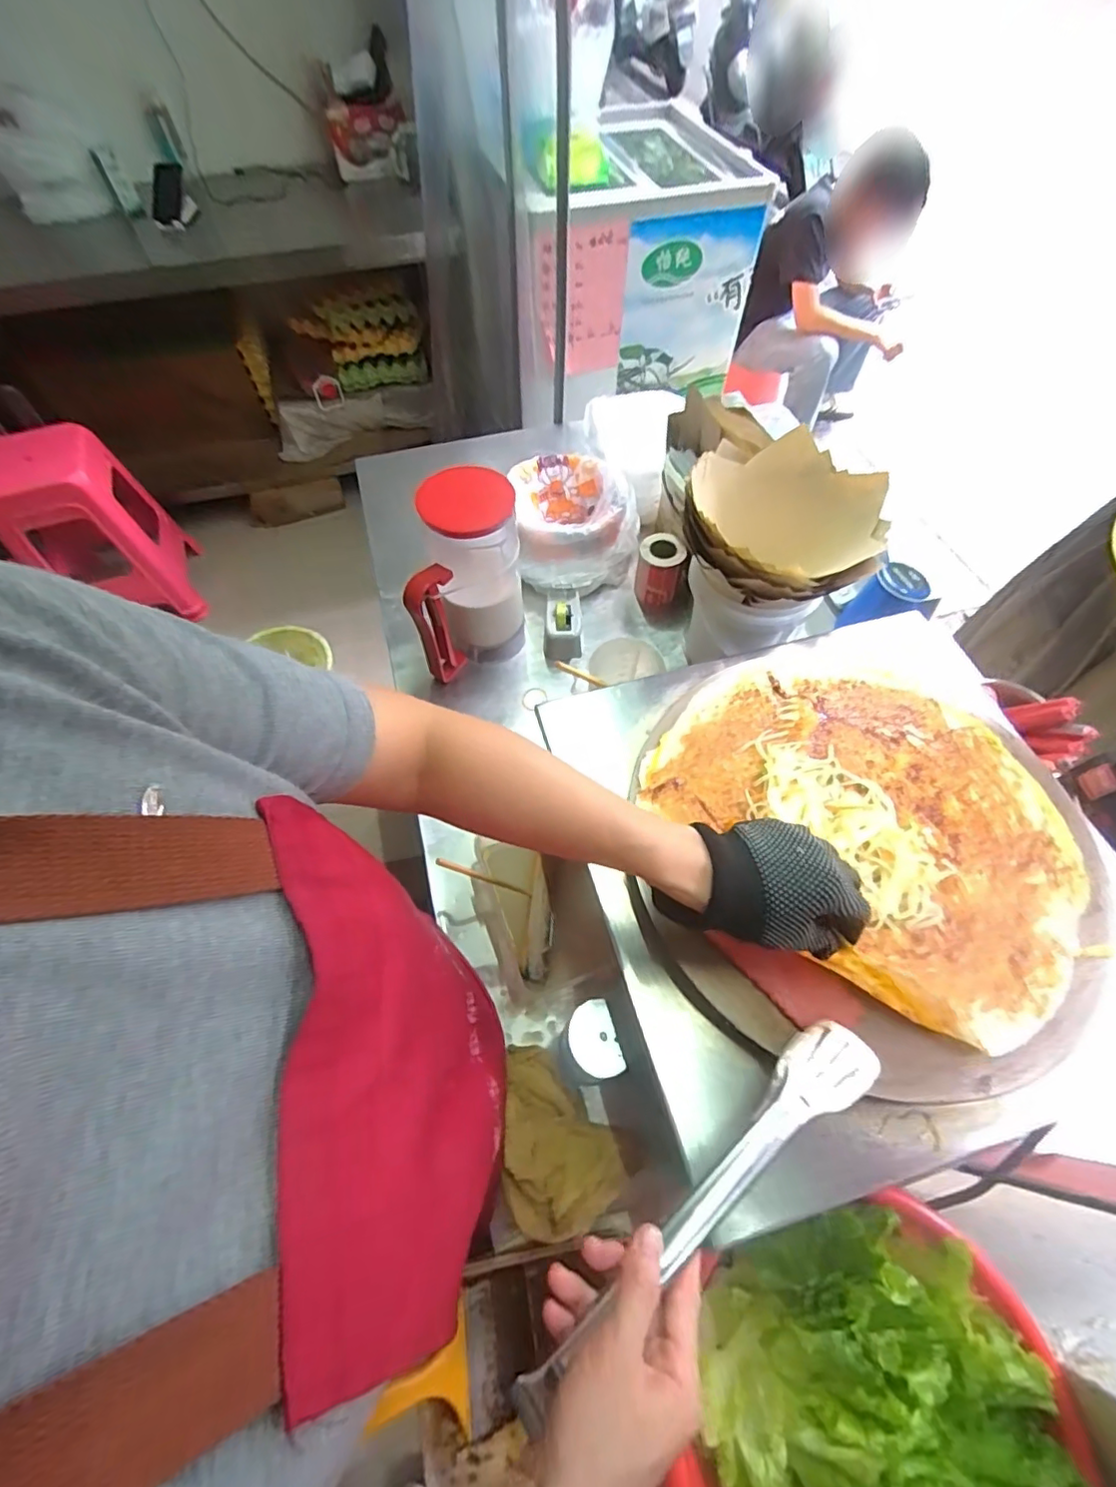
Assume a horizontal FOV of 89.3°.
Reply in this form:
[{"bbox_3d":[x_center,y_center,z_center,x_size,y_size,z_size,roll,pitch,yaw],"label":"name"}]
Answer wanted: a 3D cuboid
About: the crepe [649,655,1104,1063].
[{"bbox_3d":[0.273,0.047,0.486,0.348,0.046,0.289,39,68,20],"label":"crepe"}]

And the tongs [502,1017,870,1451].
[{"bbox_3d":[0.096,0.269,0.341,0.283,0.025,0.043,-28,64,-25],"label":"tongs"}]

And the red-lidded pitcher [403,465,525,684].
[{"bbox_3d":[-0.129,-0.216,0.757,0.157,0.248,0.108,-21,63,-11],"label":"red-lidded pitcher"}]

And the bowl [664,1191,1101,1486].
[{"bbox_3d":[0.226,0.480,0.390,0.231,0.125,0.259,13,62,8],"label":"bowl"}]

